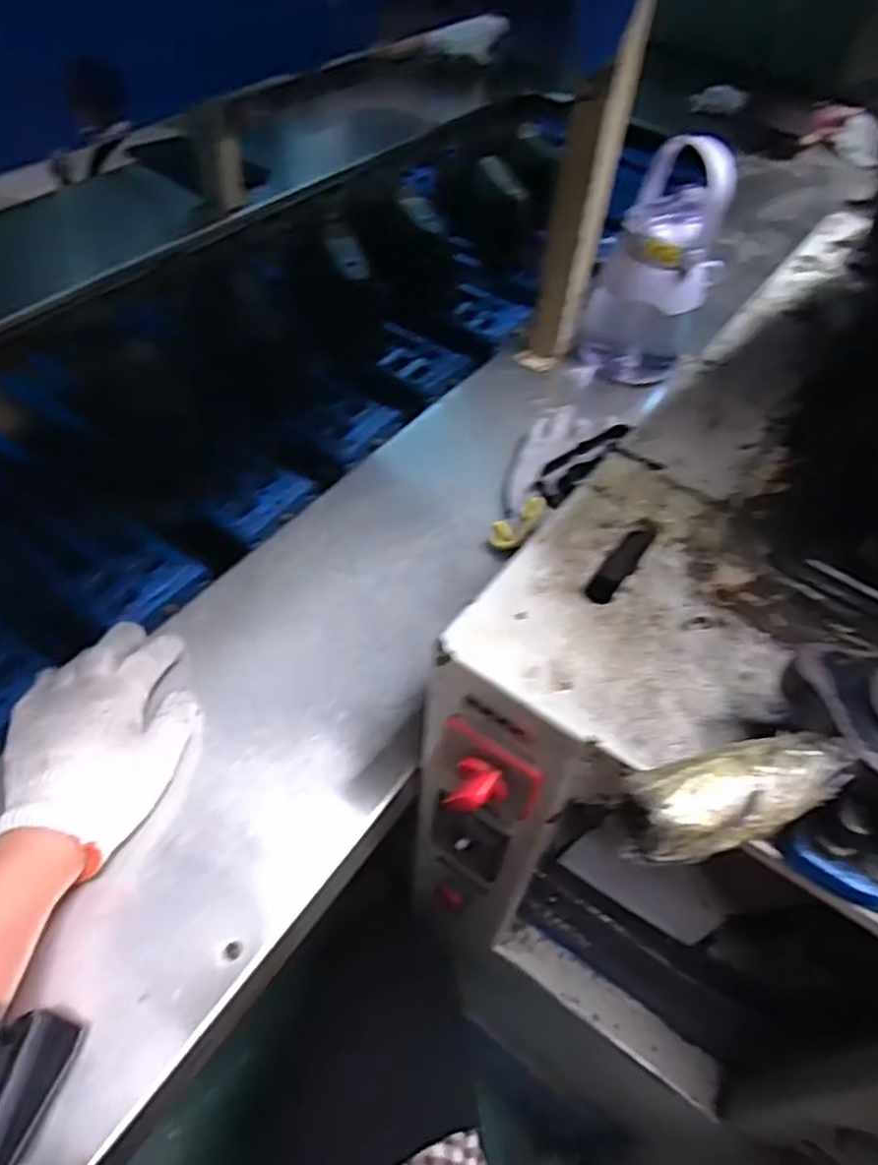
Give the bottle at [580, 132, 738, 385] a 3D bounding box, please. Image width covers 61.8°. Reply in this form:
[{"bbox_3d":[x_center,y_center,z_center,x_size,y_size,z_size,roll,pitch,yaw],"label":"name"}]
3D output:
[{"bbox_3d":[0.222,-0.324,0.758,0.115,0.215,0.090,32,57,24],"label":"bottle"}]

